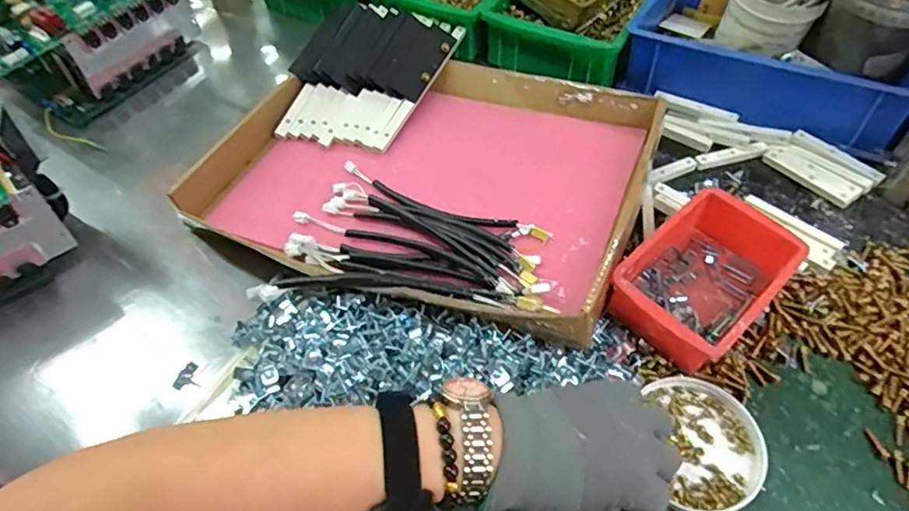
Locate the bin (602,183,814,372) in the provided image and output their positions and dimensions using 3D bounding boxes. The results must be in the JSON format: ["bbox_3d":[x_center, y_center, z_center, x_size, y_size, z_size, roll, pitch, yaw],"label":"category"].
[{"bbox_3d":[0.207,0.022,0.459,0.148,0.066,0.098,-39,59,-21],"label":"bin"}]

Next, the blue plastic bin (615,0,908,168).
[{"bbox_3d":[0.367,-0.239,0.643,0.295,0.078,0.197,21,58,20],"label":"blue plastic bin"}]

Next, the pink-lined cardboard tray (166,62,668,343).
[{"bbox_3d":[-0.030,-0.116,0.584,0.455,0.054,0.362,18,57,18],"label":"pink-lined cardboard tray"}]

